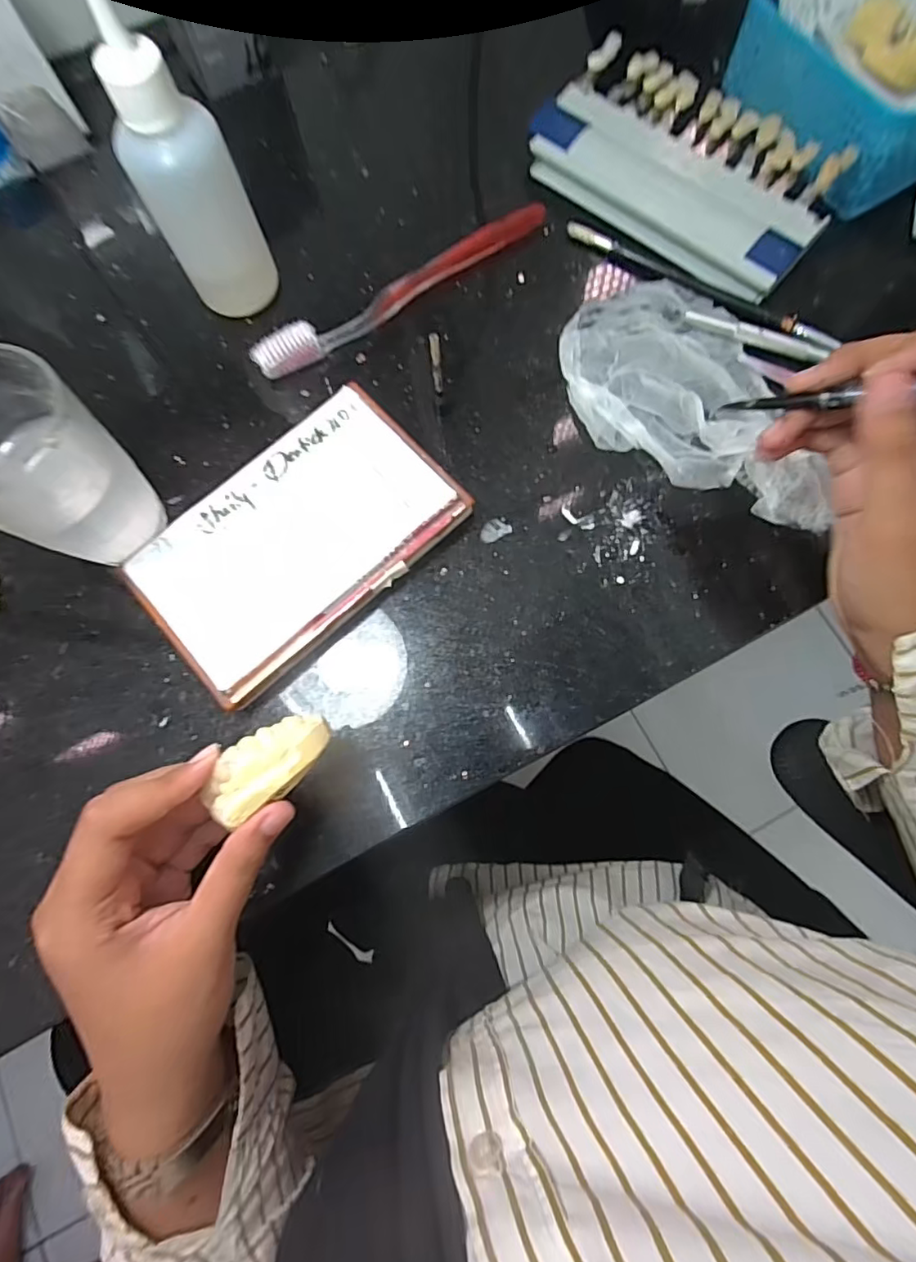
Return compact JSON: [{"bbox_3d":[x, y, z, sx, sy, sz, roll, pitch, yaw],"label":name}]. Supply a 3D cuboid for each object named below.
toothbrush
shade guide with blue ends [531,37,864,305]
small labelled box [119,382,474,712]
[{"bbox_3d":[-0.030,-0.197,0.324,0.189,0.011,0.019,-33,77,-5],"label":"toothbrush"},{"bbox_3d":[0.129,-0.270,0.322,0.168,0.018,0.100,35,81,10],"label":"shade guide with blue ends"},{"bbox_3d":[-0.079,-0.046,0.280,0.149,0.019,0.092,-42,78,-7],"label":"small labelled box"}]

